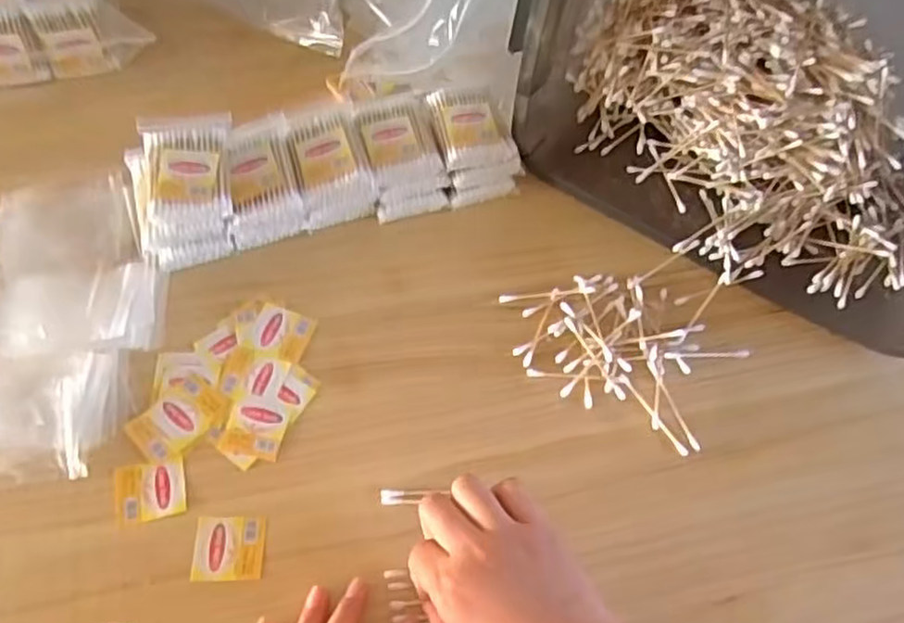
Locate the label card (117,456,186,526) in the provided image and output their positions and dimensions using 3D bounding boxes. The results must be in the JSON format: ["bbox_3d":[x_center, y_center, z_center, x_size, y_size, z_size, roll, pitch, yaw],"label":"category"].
[{"bbox_3d":[-0.197,0.117,0.473,0.042,0.004,0.037,-10,63,-8],"label":"label card"}]

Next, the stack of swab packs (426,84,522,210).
[{"bbox_3d":[0.016,-0.143,0.597,0.066,0.050,0.093,-12,63,-10],"label":"stack of swab packs"}]

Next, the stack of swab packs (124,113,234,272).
[{"bbox_3d":[-0.201,-0.091,0.544,0.076,0.065,0.092,-8,63,-7],"label":"stack of swab packs"}]

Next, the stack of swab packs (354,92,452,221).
[{"bbox_3d":[-0.044,-0.130,0.585,0.063,0.051,0.094,-14,64,-10],"label":"stack of swab packs"}]

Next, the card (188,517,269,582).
[{"bbox_3d":[-0.141,0.150,0.457,0.043,0.004,0.039,0,62,-3],"label":"card"}]

